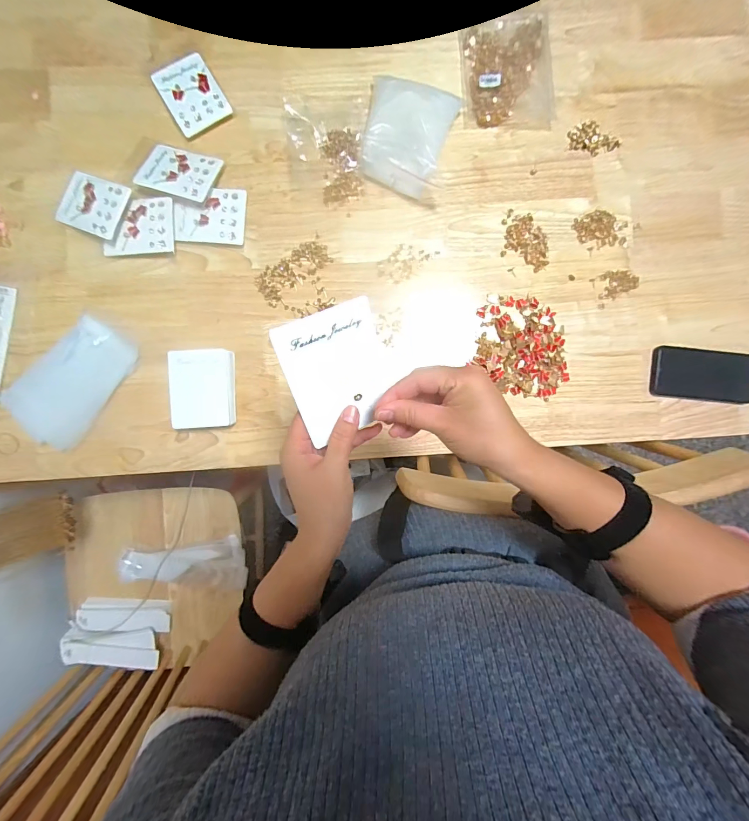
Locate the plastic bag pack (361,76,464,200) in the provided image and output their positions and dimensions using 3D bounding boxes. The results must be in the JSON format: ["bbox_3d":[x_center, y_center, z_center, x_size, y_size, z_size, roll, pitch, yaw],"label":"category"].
[{"bbox_3d":[0.050,-0.401,0.532,0.130,0.055,0.149,11,89,1],"label":"plastic bag pack"}]

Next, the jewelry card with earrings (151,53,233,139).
[{"bbox_3d":[-0.275,-0.477,0.551,0.081,0.009,0.112,-31,88,-3],"label":"jewelry card with earrings"}]

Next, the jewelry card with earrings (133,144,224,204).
[{"bbox_3d":[-0.292,-0.350,0.540,0.114,0.011,0.084,13,74,4],"label":"jewelry card with earrings"}]

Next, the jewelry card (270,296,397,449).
[{"bbox_3d":[-0.026,-0.031,0.292,0.083,0.006,0.100,-28,123,-15],"label":"jewelry card"}]

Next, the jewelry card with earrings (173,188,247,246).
[{"bbox_3d":[-0.245,-0.289,0.541,0.102,0.013,0.080,3,90,0],"label":"jewelry card with earrings"}]

